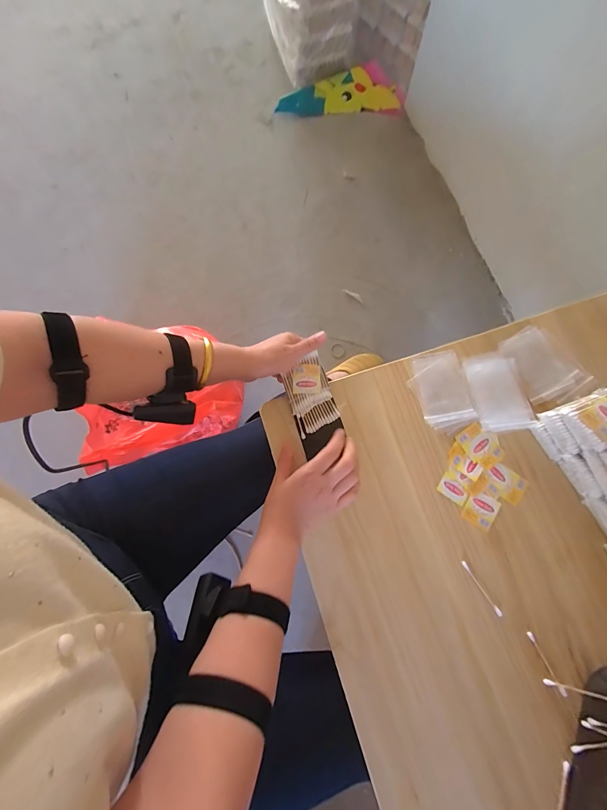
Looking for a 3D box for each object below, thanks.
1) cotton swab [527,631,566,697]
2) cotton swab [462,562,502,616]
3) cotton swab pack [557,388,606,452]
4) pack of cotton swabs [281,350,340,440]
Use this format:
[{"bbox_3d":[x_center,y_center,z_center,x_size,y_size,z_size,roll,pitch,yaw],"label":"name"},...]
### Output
[{"bbox_3d":[0.281,0.298,0.385,0.006,0.006,0.064,-24,78,-4],"label":"cotton swab"},{"bbox_3d":[0.219,0.226,0.411,0.005,0.006,0.073,-33,79,-6],"label":"cotton swab"},{"bbox_3d":[0.352,0.011,0.384,0.087,0.027,0.060,-25,78,-5],"label":"cotton swab pack"},{"bbox_3d":[0.008,-0.014,0.468,0.059,0.019,0.099,-20,78,-4],"label":"pack of cotton swabs"}]

